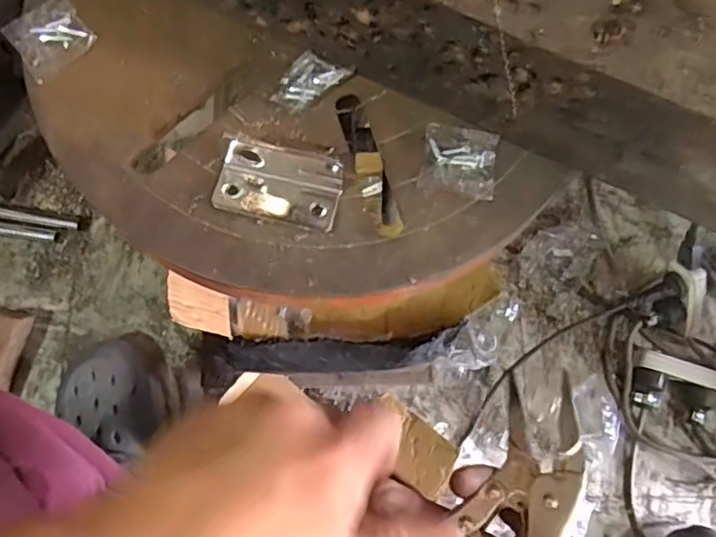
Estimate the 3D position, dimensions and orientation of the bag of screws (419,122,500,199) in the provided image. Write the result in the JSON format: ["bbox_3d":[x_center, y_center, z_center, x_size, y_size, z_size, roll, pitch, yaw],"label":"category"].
[{"bbox_3d":[0.051,-0.054,0.314,0.036,0.006,0.035,11,74,1],"label":"bag of screws"}]

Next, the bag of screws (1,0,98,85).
[{"bbox_3d":[-0.158,-0.119,0.321,0.036,0.008,0.038,-34,78,-11],"label":"bag of screws"}]

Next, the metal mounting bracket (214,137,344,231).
[{"bbox_3d":[-0.039,-0.041,0.308,0.060,0.008,0.035,13,74,2],"label":"metal mounting bracket"}]

